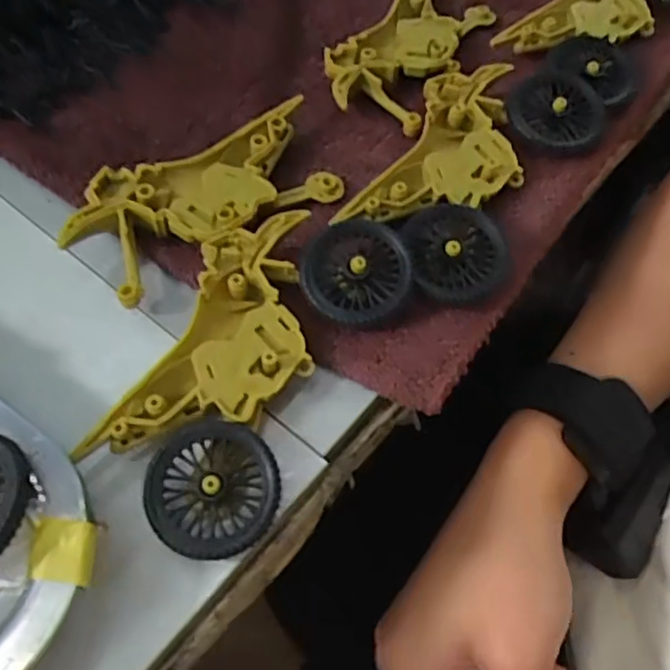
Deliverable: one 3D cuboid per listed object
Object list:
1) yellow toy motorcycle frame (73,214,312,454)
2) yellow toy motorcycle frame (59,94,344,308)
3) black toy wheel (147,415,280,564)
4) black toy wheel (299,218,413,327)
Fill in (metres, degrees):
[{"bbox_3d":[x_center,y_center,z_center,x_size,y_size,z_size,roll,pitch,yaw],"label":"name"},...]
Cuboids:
[{"bbox_3d":[-0.032,0.001,0.207,0.046,0.016,0.093,20,61,11],"label":"yellow toy motorcycle frame"},{"bbox_3d":[-0.048,-0.052,0.236,0.096,0.012,0.047,-32,64,-18],"label":"yellow toy motorcycle frame"},{"bbox_3d":[-0.035,0.045,0.187,0.036,0.015,0.038,0,59,0],"label":"black toy wheel"},{"bbox_3d":[0.007,-0.021,0.217,0.035,0.011,0.038,0,59,0],"label":"black toy wheel"}]

